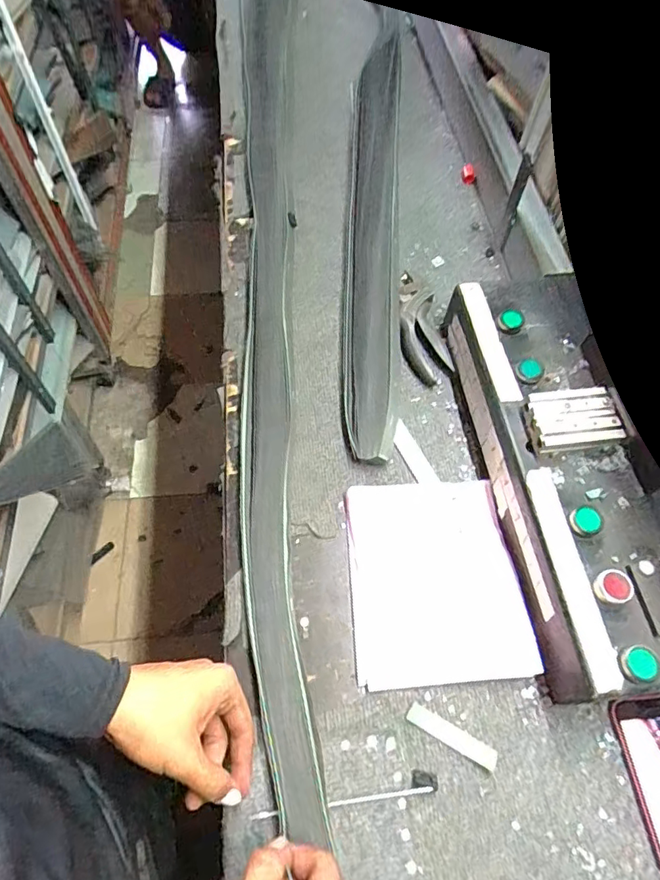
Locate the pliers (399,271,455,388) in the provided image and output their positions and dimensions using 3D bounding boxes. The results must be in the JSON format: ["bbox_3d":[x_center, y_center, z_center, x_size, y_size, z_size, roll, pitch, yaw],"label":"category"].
[{"bbox_3d":[0.115,-0.146,0.659,0.055,0.020,0.166,-9,62,-4],"label":"pliers"}]

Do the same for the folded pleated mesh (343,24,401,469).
[{"bbox_3d":[0.063,-0.351,0.774,0.080,0.030,0.845,3,62,2],"label":"folded pleated mesh"}]

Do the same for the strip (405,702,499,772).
[{"bbox_3d":[0.109,0.264,0.457,0.083,0.004,0.017,26,65,14],"label":"strip"}]

